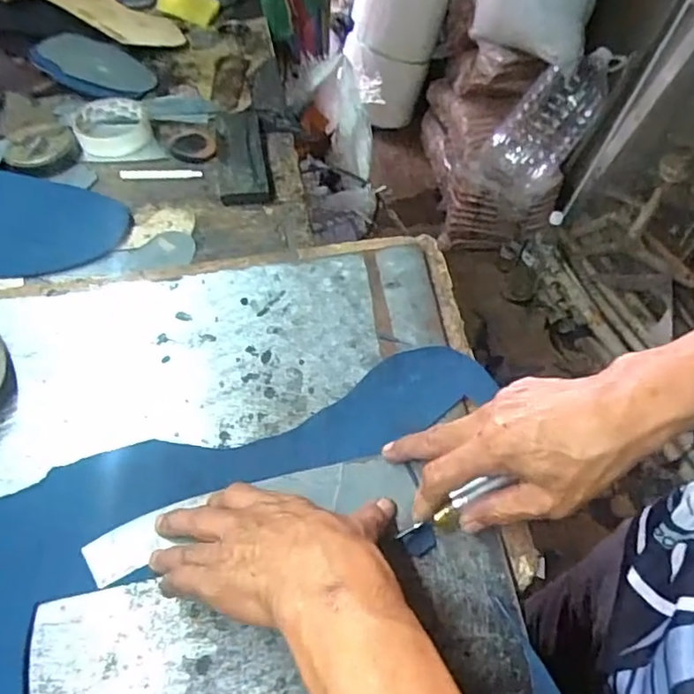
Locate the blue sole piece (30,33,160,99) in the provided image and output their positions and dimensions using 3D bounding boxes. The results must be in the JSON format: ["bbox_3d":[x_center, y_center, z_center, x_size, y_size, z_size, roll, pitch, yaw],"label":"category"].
[{"bbox_3d":[-0.336,-0.374,0.806,0.150,0.015,0.088,10,62,-15],"label":"blue sole piece"}]

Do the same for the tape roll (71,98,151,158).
[{"bbox_3d":[-0.272,-0.254,0.707,0.081,0.029,0.081,0,53,0],"label":"tape roll"}]

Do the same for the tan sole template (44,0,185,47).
[{"bbox_3d":[-0.354,-0.474,0.840,0.243,0.021,0.086,21,52,-5],"label":"tan sole template"}]

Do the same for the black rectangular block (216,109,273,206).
[{"bbox_3d":[-0.119,-0.221,0.684,0.052,0.023,0.169,-8,53,-7],"label":"black rectangular block"}]

